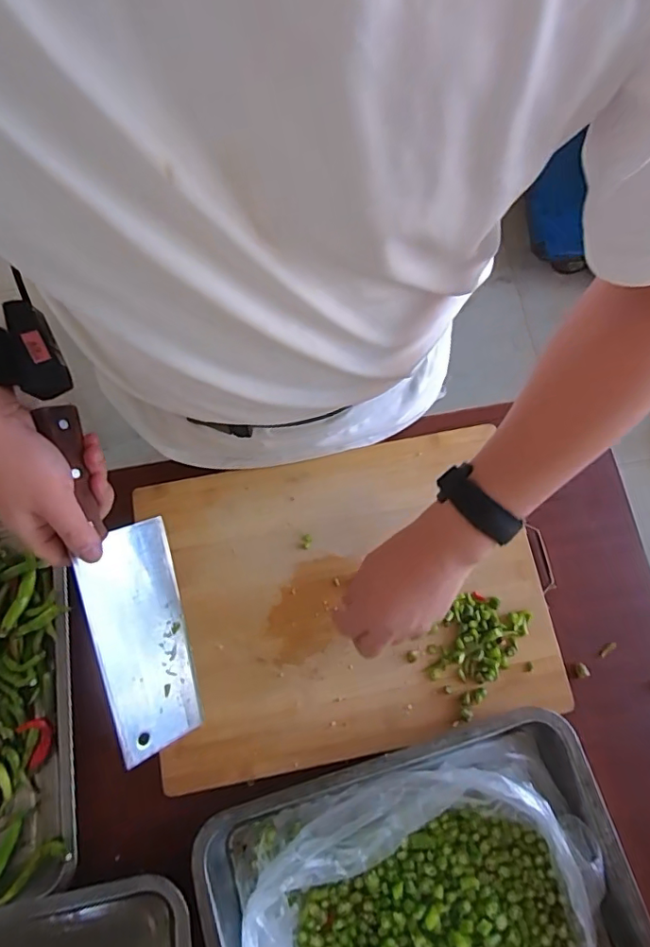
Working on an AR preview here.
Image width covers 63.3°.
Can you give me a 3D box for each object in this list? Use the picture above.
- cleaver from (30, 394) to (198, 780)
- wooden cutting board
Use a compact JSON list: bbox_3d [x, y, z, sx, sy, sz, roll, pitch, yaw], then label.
[{"bbox_3d":[-0.163,0.088,0.445,0.014,0.085,0.291,-9,95,38],"label":"cleaver"},{"bbox_3d":[0.021,0.120,0.532,0.381,0.018,0.291,-11,77,-4],"label":"wooden cutting board"}]

